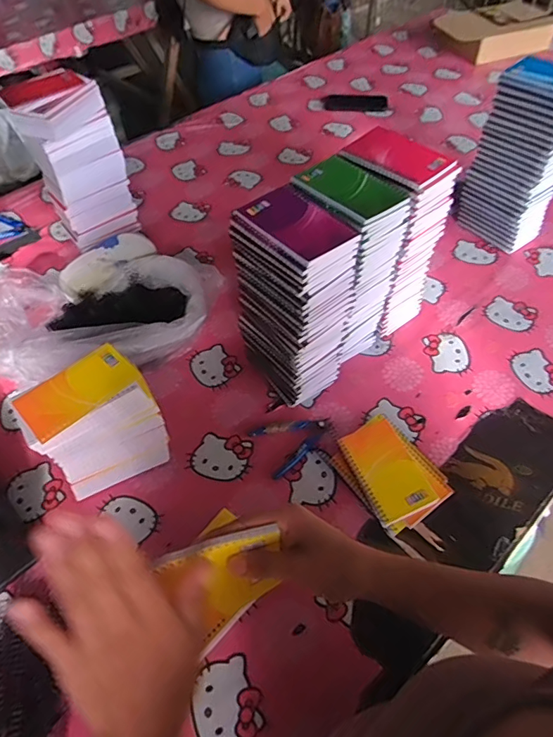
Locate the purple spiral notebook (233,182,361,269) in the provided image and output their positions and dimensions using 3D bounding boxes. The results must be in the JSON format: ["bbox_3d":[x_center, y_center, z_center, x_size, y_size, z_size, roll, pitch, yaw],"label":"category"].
[{"bbox_3d":[0.021,-0.168,0.553,0.088,0.011,0.125,-37,60,-23],"label":"purple spiral notebook"}]

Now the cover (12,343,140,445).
[{"bbox_3d":[-0.231,0.024,0.558,0.129,0.008,0.079,-38,60,-24],"label":"cover"}]

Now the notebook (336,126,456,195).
[{"bbox_3d":[0.157,-0.281,0.628,0.090,0.013,0.134,-37,60,-23],"label":"notebook"}]

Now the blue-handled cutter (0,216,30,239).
[{"bbox_3d":[-0.575,-0.296,1.015,0.107,0.009,0.089,1,53,4],"label":"blue-handled cutter"}]

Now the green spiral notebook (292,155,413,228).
[{"bbox_3d":[0.091,-0.225,0.589,0.091,0.015,0.124,-34,58,-22],"label":"green spiral notebook"}]

